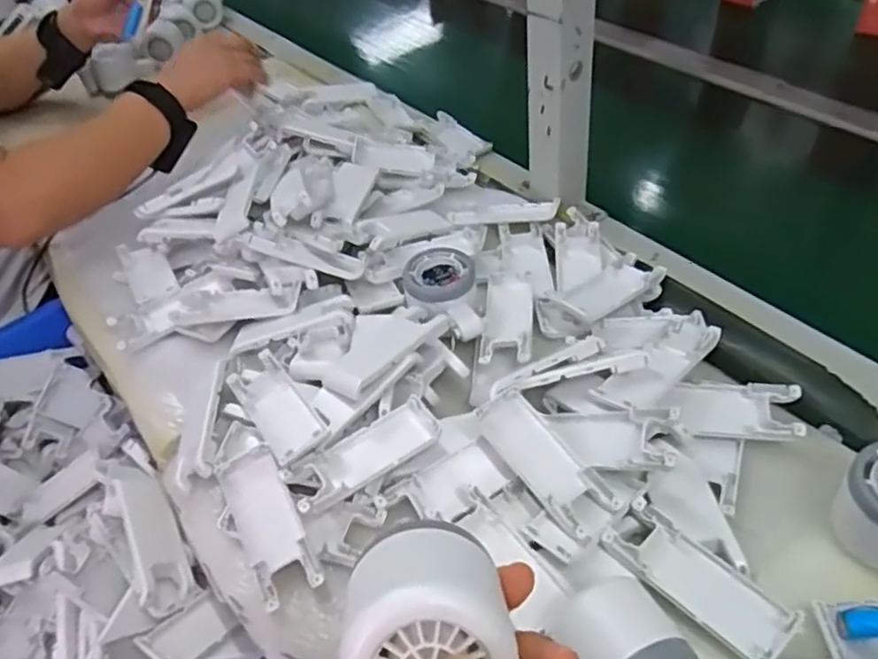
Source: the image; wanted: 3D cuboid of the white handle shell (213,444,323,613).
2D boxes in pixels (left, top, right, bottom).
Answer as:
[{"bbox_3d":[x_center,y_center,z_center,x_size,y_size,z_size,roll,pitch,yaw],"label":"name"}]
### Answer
[{"bbox_3d":[-0.111,0.124,0.441,0.039,0.027,0.105,-24,47,-16],"label":"white handle shell"}]

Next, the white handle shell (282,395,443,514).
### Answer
[{"bbox_3d":[-0.049,0.089,0.462,0.102,0.029,0.038,-30,49,-21],"label":"white handle shell"}]

